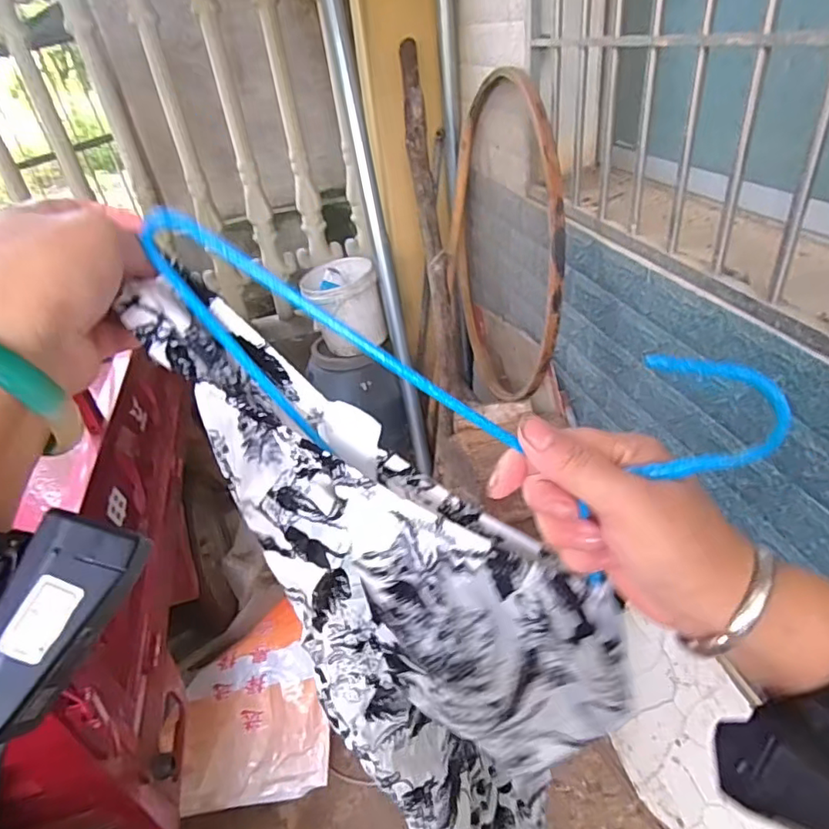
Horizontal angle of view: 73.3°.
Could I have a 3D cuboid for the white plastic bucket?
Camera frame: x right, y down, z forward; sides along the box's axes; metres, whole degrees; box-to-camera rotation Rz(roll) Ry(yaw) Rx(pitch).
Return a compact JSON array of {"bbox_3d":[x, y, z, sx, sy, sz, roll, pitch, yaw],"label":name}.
[{"bbox_3d":[-0.249,-0.385,1.932,0.246,0.281,0.278,-14,38,-7],"label":"white plastic bucket"}]

